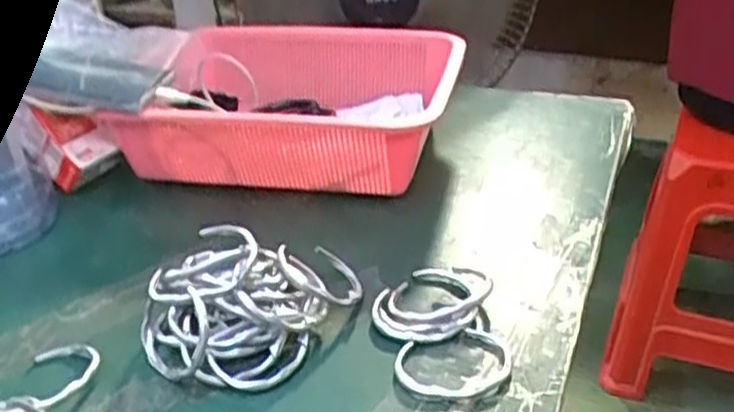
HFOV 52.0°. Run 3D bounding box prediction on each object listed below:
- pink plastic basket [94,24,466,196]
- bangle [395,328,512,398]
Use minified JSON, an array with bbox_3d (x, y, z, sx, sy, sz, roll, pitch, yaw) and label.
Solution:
[{"bbox_3d":[-0.062,-0.081,0.667,0.260,0.099,0.210,5,30,13],"label":"pink plastic basket"},{"bbox_3d":[0.051,0.092,0.436,0.067,0.007,0.048,-12,31,-15],"label":"bangle"}]

